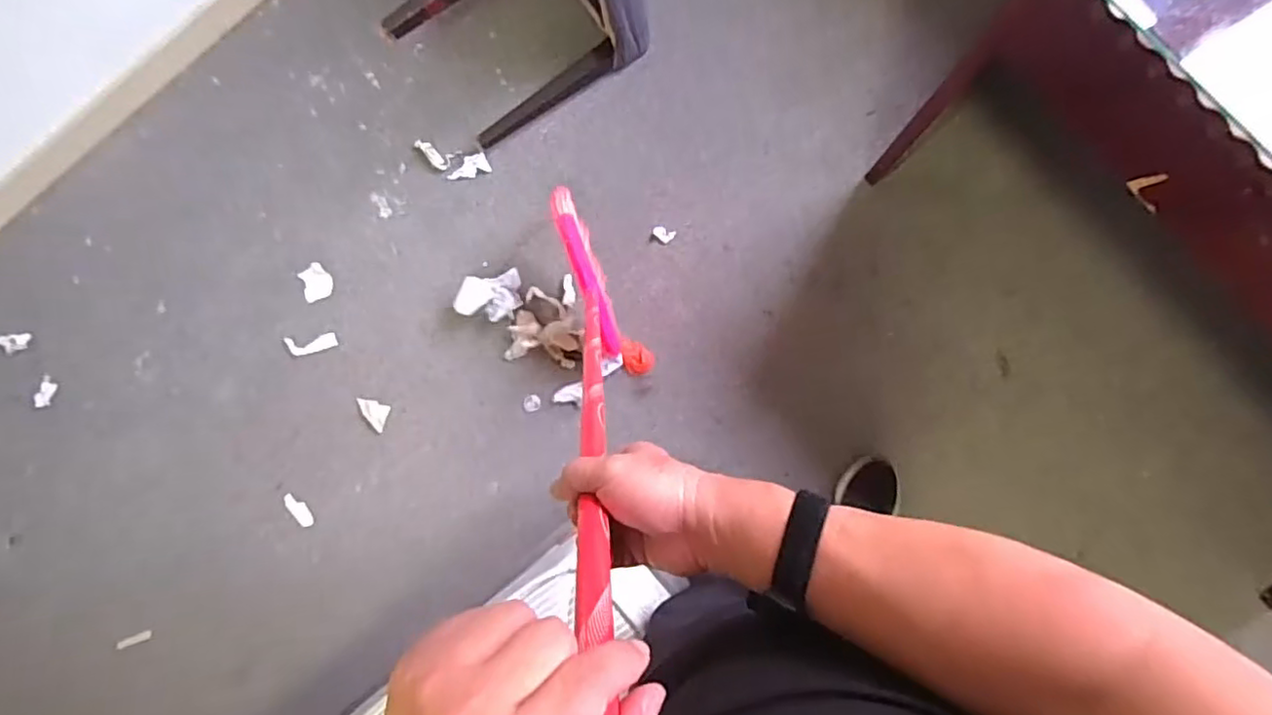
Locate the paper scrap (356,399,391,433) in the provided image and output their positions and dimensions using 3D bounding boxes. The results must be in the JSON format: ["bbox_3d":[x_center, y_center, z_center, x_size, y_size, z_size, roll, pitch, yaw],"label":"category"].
[{"bbox_3d":[-0.589,0.126,1.436,0.075,0.007,0.058,20,89,5],"label":"paper scrap"}]

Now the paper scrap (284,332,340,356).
[{"bbox_3d":[-0.729,-0.030,1.451,0.114,0.015,0.042,-8,87,4],"label":"paper scrap"}]

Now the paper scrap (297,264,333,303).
[{"bbox_3d":[-0.723,-0.170,1.461,0.067,0.008,0.079,-23,86,3],"label":"paper scrap"}]

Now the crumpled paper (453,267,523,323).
[{"bbox_3d":[-0.311,-0.125,1.382,0.127,0.087,0.100,-16,86,3],"label":"crumpled paper"}]

